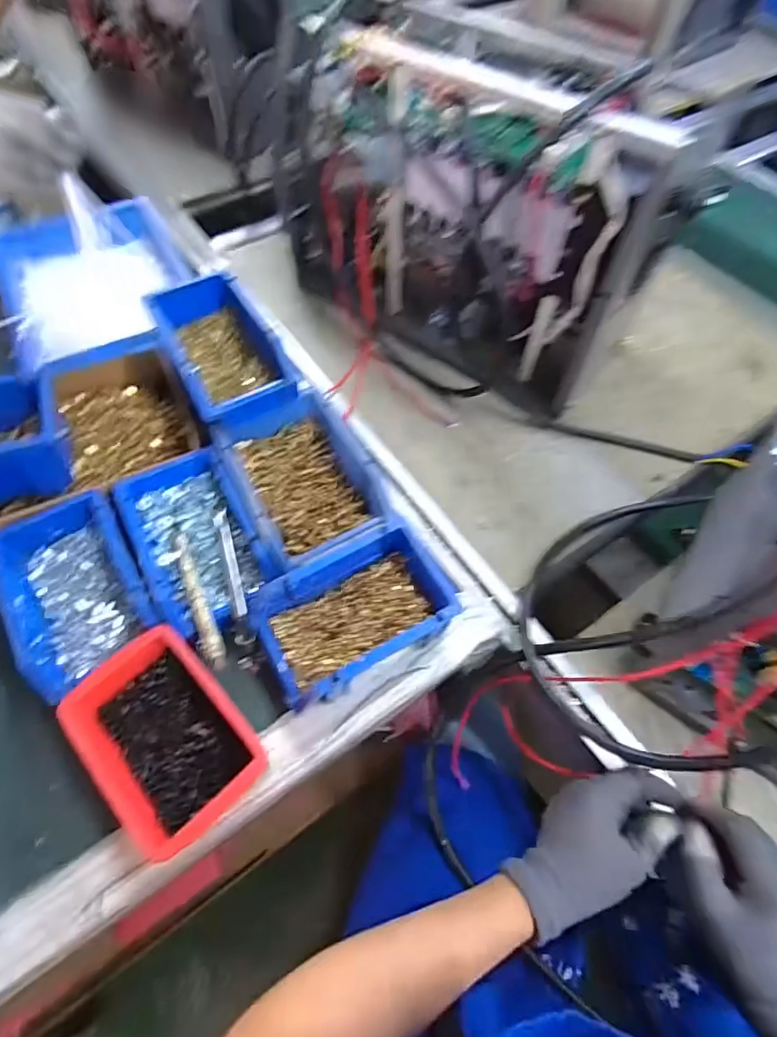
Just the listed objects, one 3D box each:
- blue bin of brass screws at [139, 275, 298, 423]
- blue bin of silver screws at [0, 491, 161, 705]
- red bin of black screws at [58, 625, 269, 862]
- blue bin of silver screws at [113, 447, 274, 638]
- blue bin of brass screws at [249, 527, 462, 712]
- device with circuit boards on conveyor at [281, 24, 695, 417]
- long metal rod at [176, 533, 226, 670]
[{"bbox_3d":[-0.174,-0.174,0.519,0.099,0.057,0.160,-30,66,-17],"label":"blue bin of brass screws"},{"bbox_3d":[-0.281,0.056,0.447,0.114,0.049,0.162,-29,66,-16],"label":"blue bin of silver screws"},{"bbox_3d":[-0.172,0.171,0.399,0.100,0.054,0.155,-39,69,-21],"label":"red bin of black screws"},{"bbox_3d":[-0.178,0.018,0.469,0.100,0.046,0.170,-26,65,-15],"label":"blue bin of silver screws"},{"bbox_3d":[-0.031,0.085,0.446,0.156,0.070,0.108,-26,65,-15],"label":"blue bin of brass screws"},{"bbox_3d":[0.062,-0.337,0.594,0.444,0.305,0.103,36,66,16],"label":"device with circuit boards on conveyor"},{"bbox_3d":[-0.168,0.070,0.443,0.016,0.013,0.134,-24,64,-14],"label":"long metal rod"}]

